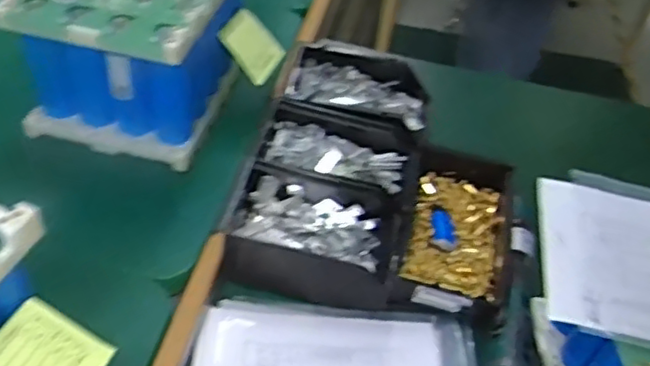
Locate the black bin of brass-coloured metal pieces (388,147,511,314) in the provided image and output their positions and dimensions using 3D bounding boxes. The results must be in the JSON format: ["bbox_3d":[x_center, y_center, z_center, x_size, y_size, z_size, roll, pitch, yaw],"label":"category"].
[{"bbox_3d":[0.134,0.053,0.672,0.113,0.079,0.173,11,38,6],"label":"black bin of brass-coloured metal pieces"}]

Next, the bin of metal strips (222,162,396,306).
[{"bbox_3d":[-0.014,0.059,0.645,0.166,0.082,0.116,14,38,9],"label":"bin of metal strips"}]

